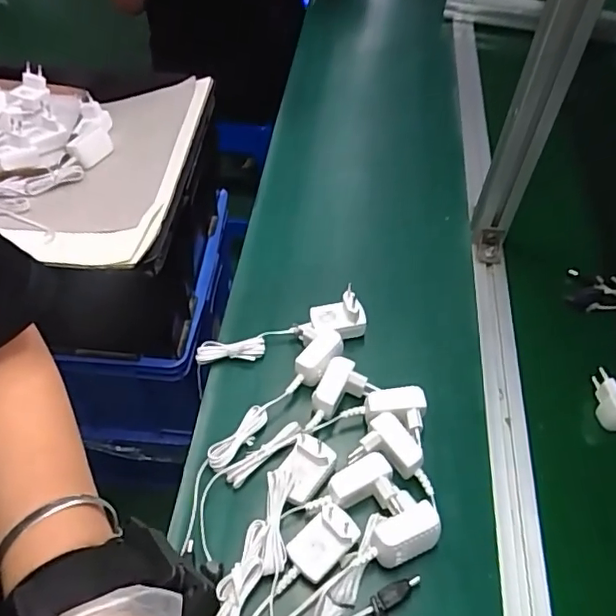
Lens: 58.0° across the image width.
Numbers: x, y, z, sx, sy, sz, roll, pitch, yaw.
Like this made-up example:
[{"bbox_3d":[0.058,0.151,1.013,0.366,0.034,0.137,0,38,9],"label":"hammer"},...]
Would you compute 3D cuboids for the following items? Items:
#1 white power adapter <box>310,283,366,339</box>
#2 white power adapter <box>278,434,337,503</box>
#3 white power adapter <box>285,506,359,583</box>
[{"bbox_3d":[0.033,0.007,0.623,0.059,0.037,0.043,-9,53,-8],"label":"white power adapter"},{"bbox_3d":[-0.003,0.149,0.510,0.037,0.031,0.053,29,57,19],"label":"white power adapter"},{"bbox_3d":[0.012,0.198,0.472,0.040,0.036,0.055,37,60,24],"label":"white power adapter"}]

